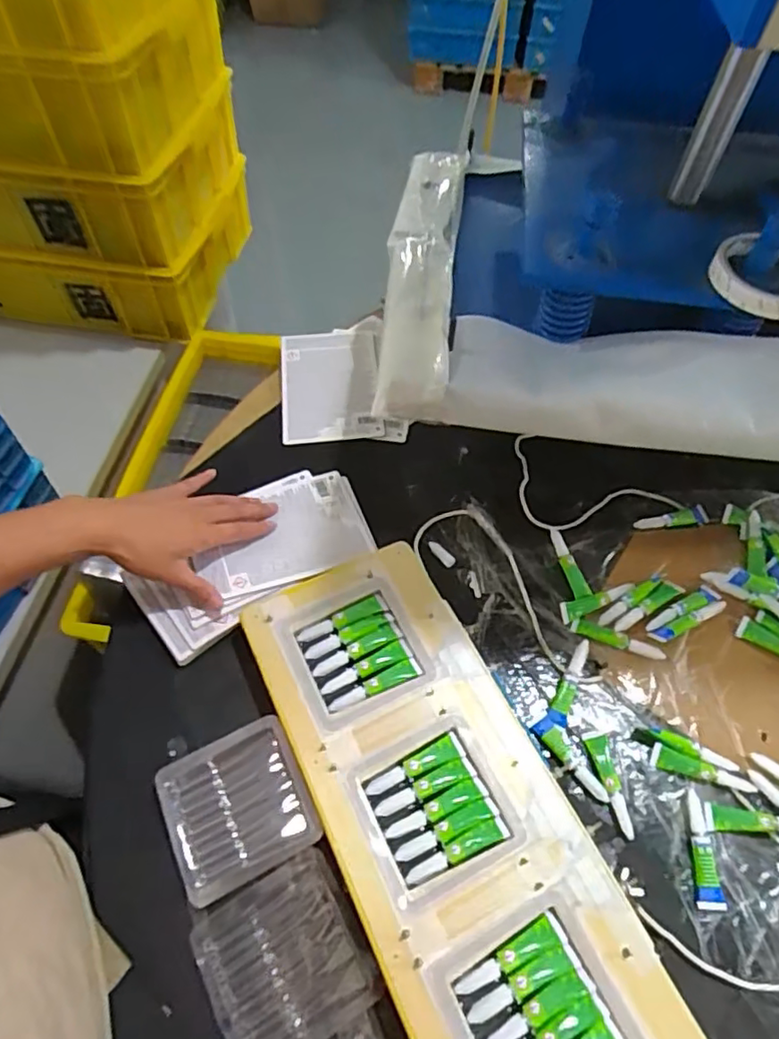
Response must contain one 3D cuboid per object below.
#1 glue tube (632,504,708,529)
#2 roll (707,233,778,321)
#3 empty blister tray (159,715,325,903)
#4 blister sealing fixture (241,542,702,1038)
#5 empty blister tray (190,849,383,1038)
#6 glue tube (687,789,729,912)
[{"bbox_3d":[0.293,0.001,0.626,0.079,0.006,0.018,-13,58,-8],"label":"glue tube"},{"bbox_3d":[0.300,-0.190,0.474,0.090,0.020,0.088,32,61,17],"label":"roll"},{"bbox_3d":[-0.119,0.224,0.470,0.105,0.021,0.101,-24,60,-14],"label":"empty blister tray"},{"bbox_3d":[0.040,0.221,0.465,0.167,0.040,0.419,-23,60,-14],"label":"blister sealing fixture"},{"bbox_3d":[-0.073,0.308,0.417,0.102,0.010,0.102,-27,61,-16],"label":"empty blister tray"},{"bbox_3d":[0.239,0.252,0.461,0.019,0.012,0.080,2,58,1],"label":"glue tube"}]

